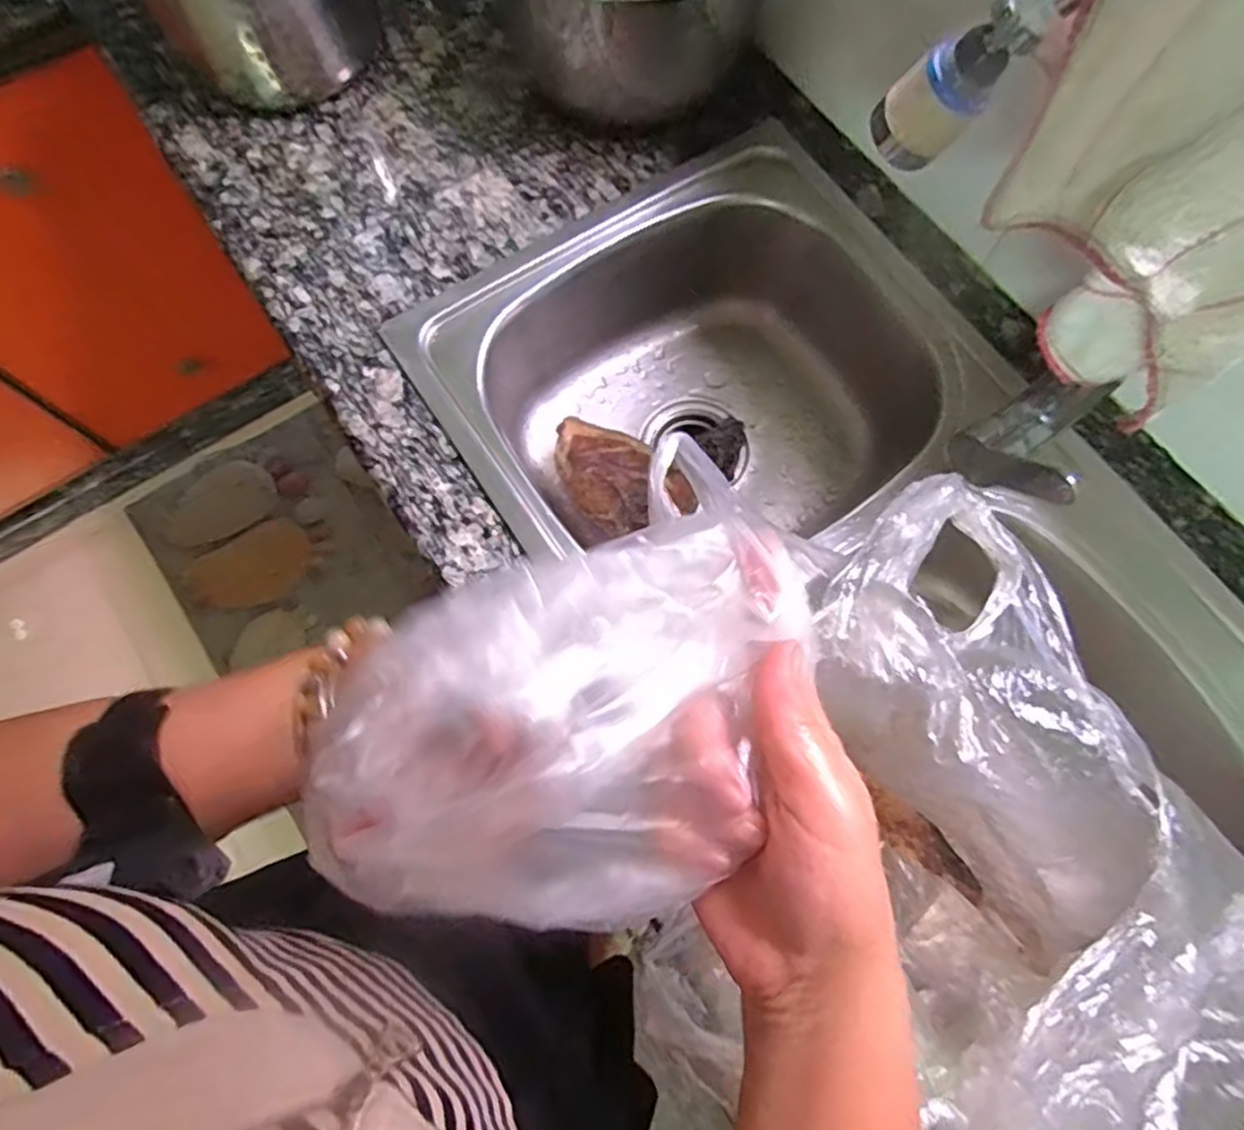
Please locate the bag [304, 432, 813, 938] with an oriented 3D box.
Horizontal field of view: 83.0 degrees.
[{"bbox_3d":[-0.006,0.054,0.227,0.170,0.069,0.111,-40,75,-10],"label":"bag"}]

